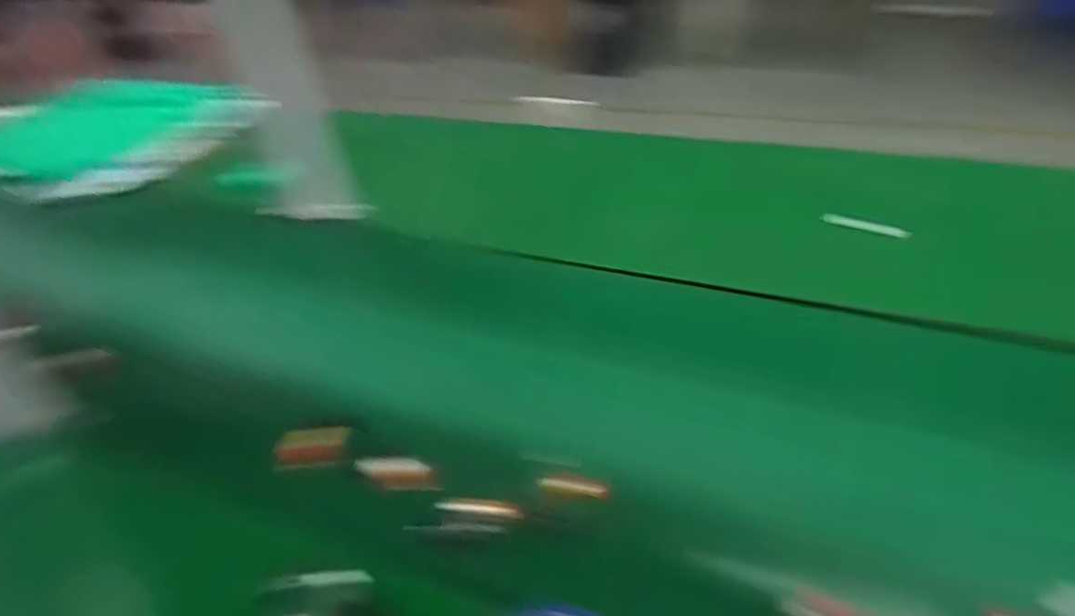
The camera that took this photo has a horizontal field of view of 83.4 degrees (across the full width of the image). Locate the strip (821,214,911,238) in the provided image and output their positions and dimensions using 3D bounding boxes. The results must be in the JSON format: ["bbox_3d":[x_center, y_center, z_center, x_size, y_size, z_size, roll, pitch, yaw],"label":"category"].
[{"bbox_3d":[0.403,-0.102,0.743,0.098,0.012,0.004,18,9,21],"label":"strip"}]

